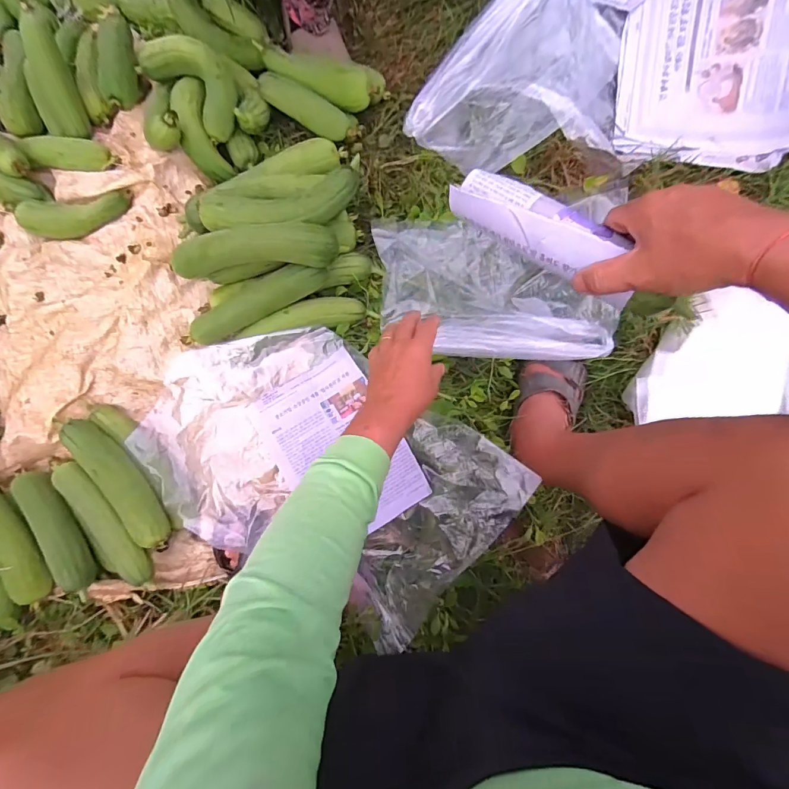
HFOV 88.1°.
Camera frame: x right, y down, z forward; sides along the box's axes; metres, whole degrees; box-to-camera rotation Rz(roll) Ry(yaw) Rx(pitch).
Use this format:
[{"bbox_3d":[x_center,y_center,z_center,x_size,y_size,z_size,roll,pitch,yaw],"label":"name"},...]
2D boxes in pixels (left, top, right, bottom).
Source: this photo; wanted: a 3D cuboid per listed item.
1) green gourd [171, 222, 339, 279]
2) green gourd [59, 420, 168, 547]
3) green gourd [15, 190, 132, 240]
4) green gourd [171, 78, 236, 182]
[{"bbox_3d":[-0.210,-0.208,0.590,0.253,0.053,0.062,-5,85,3],"label":"green gourd"},{"bbox_3d":[-0.432,0.135,0.646,0.058,0.059,0.240,-42,84,-1],"label":"green gourd"},{"bbox_3d":[-0.553,-0.312,0.704,0.179,0.048,0.054,-16,84,2],"label":"green gourd"},{"bbox_3d":[-0.338,-0.451,0.692,0.063,0.057,0.163,-16,104,2],"label":"green gourd"}]

